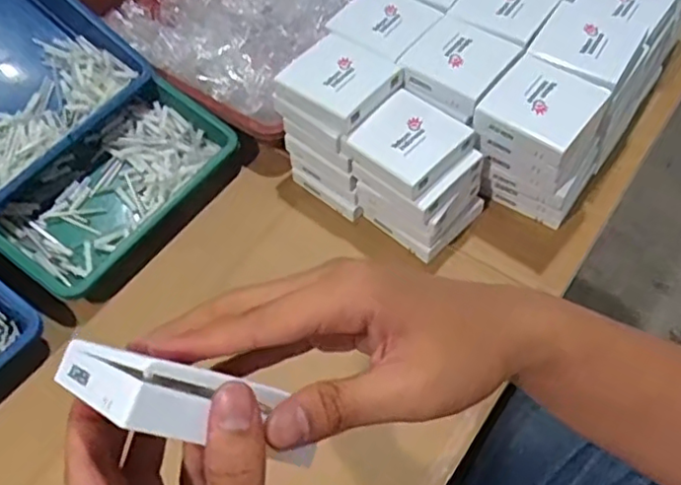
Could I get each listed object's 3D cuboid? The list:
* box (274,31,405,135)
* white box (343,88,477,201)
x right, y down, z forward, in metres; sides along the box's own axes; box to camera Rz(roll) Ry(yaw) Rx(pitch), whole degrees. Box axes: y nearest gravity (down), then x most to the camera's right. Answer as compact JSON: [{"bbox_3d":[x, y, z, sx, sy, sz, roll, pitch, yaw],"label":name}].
[{"bbox_3d":[0.000,-0.148,0.576,0.088,0.019,0.086,30,62,20],"label":"box"},{"bbox_3d":[0.061,-0.089,0.556,0.080,0.022,0.082,36,64,23],"label":"white box"}]

